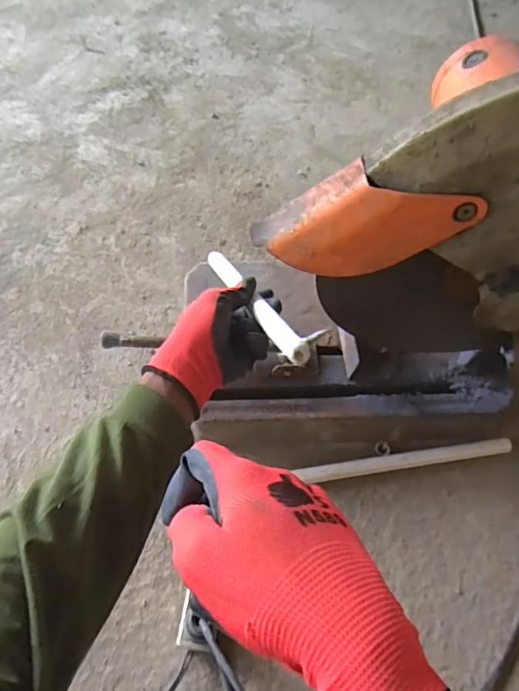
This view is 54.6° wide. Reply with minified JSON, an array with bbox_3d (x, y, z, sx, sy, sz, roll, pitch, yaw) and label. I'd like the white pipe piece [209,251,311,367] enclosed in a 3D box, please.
[{"bbox_3d":[-0.008,-0.050,0.545,0.023,0.020,0.251,-20,34,-13],"label":"white pipe piece"}]

